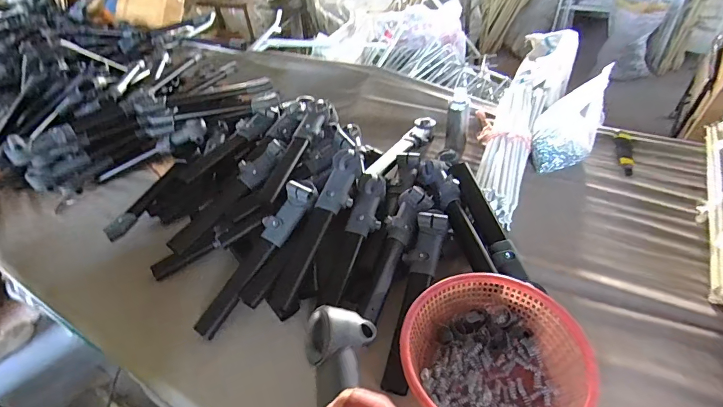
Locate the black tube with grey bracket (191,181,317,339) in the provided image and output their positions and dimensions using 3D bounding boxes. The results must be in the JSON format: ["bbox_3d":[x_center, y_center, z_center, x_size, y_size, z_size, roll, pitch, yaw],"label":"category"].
[{"bbox_3d":[-0.226,0.111,0.860,0.074,0.037,0.375,23,70,29],"label":"black tube with grey bracket"}]

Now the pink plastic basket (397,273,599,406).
[{"bbox_3d":[0.224,0.270,0.676,0.293,0.104,0.290,-4,42,3],"label":"pink plastic basket"}]

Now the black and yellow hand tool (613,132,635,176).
[{"bbox_3d":[0.757,-0.146,1.133,0.047,0.028,0.175,11,45,19],"label":"black and yellow hand tool"}]

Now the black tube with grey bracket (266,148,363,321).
[{"bbox_3d":[-0.094,0.058,0.881,0.076,0.048,0.404,17,71,24],"label":"black tube with grey bracket"}]

